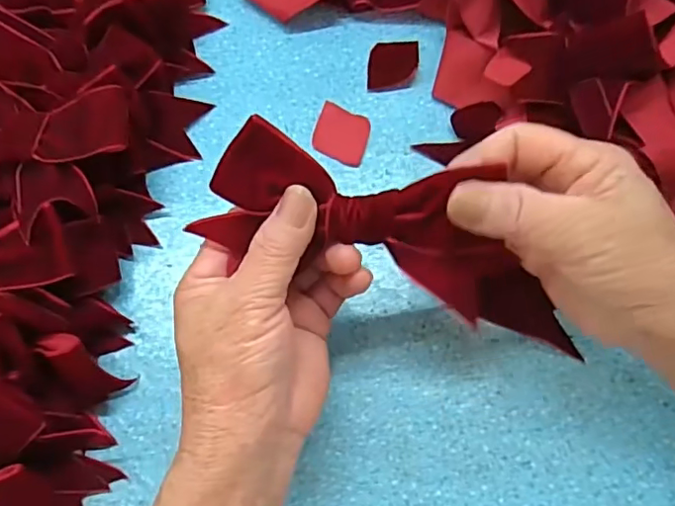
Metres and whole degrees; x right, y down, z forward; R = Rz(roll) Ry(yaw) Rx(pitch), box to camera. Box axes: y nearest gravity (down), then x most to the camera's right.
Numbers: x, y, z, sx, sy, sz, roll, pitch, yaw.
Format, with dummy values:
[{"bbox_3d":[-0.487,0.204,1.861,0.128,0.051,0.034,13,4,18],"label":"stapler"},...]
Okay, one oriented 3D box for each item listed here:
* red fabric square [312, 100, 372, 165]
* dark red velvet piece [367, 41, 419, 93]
[{"bbox_3d":[0.003,-0.074,0.358,0.034,0.004,0.036,18,70,10],"label":"red fabric square"},{"bbox_3d":[0.037,-0.123,0.373,0.032,0.008,0.036,2,68,3],"label":"dark red velvet piece"}]

